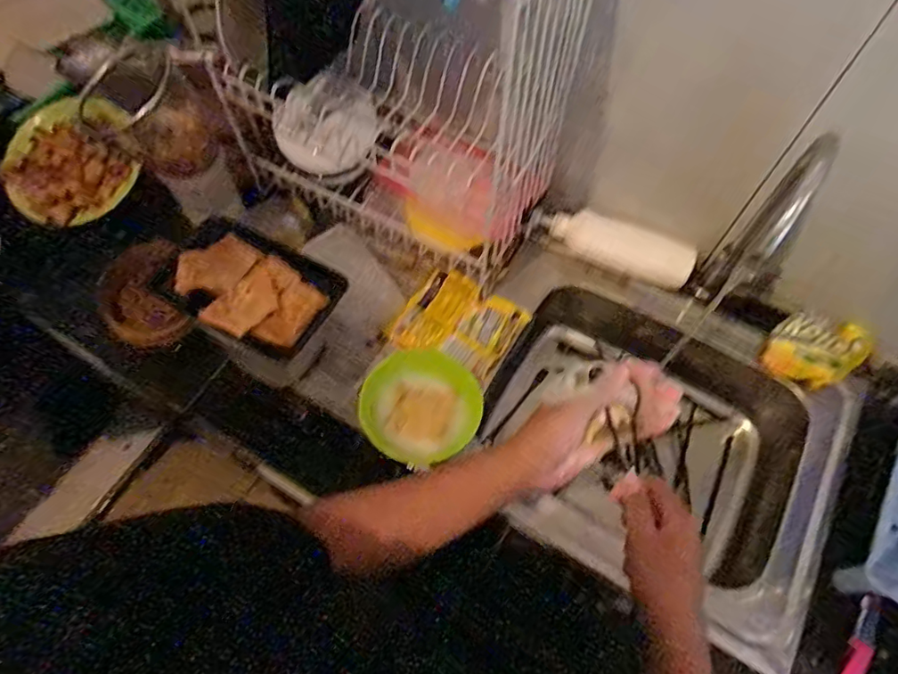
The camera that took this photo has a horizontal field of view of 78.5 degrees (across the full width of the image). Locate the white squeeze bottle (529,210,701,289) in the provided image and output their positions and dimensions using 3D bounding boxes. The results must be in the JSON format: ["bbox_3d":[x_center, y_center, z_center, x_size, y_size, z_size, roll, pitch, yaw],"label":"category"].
[{"bbox_3d":[0.254,-0.147,0.860,0.249,0.051,0.053,23,65,10],"label":"white squeeze bottle"}]

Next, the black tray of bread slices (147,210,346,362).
[{"bbox_3d":[-0.233,-0.062,0.643,0.202,0.034,0.129,27,66,13],"label":"black tray of bread slices"}]

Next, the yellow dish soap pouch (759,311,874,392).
[{"bbox_3d":[0.527,0.014,0.788,0.133,0.035,0.109,-37,69,-18],"label":"yellow dish soap pouch"}]

